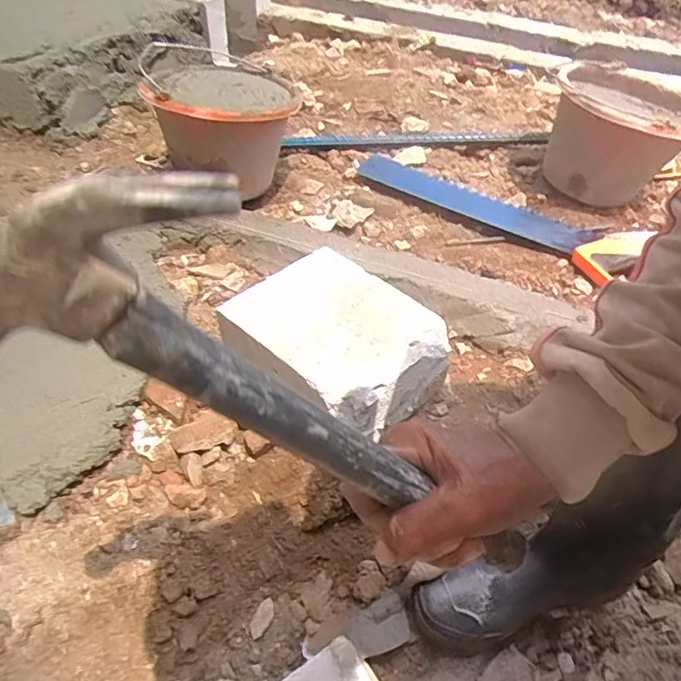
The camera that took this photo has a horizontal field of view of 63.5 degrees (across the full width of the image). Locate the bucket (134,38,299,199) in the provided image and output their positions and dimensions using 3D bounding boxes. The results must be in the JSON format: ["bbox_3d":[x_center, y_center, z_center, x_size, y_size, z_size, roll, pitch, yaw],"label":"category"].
[{"bbox_3d":[-0.190,-0.348,0.911,0.218,0.165,0.225,2,46,-2],"label":"bucket"}]

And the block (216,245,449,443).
[{"bbox_3d":[-0.005,0.002,0.605,0.170,0.090,0.199,-34,56,-30],"label":"block"}]

